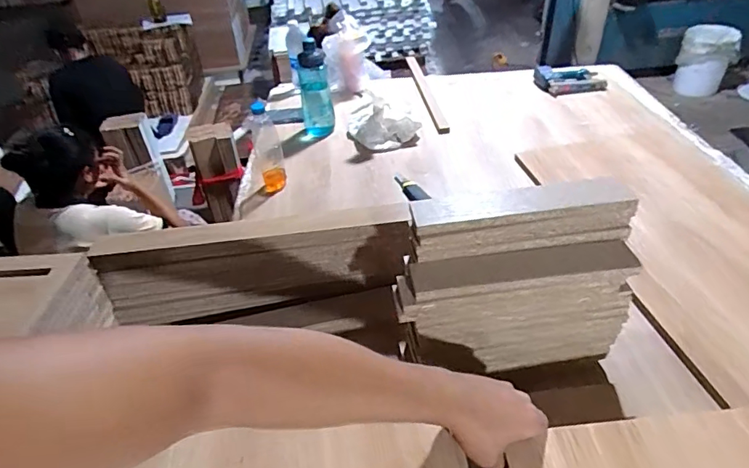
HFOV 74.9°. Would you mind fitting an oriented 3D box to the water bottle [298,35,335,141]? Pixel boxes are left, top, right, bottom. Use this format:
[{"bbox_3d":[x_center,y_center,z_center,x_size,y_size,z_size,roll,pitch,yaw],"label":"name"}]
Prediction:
[{"bbox_3d":[-0.175,-0.418,1.435,0.090,0.266,0.102,-11,39,-7],"label":"water bottle"}]

